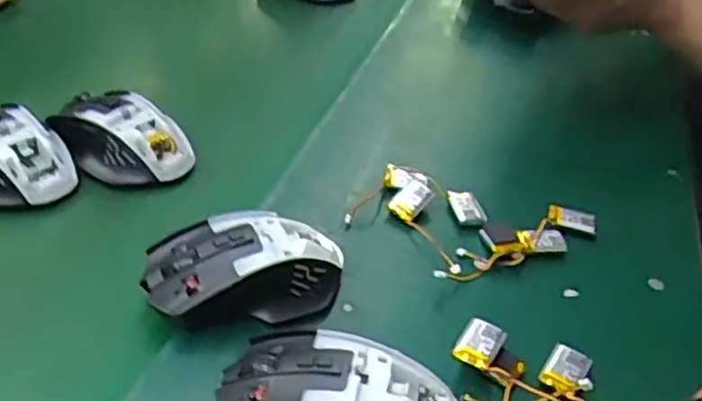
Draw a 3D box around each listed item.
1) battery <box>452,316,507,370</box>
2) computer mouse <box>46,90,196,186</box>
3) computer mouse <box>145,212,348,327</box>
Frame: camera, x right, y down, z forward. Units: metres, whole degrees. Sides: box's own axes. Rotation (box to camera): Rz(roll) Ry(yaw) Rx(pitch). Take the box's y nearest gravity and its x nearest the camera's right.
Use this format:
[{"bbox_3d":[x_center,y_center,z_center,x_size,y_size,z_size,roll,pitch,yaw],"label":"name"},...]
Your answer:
[{"bbox_3d":[0.070,0.078,0.382,0.023,0.007,0.030,16,41,24],"label":"battery"},{"bbox_3d":[-0.165,-0.049,0.499,0.099,0.034,0.062,29,44,27],"label":"computer mouse"},{"bbox_3d":[-0.058,0.039,0.400,0.116,0.043,0.063,-7,40,-16],"label":"computer mouse"}]

